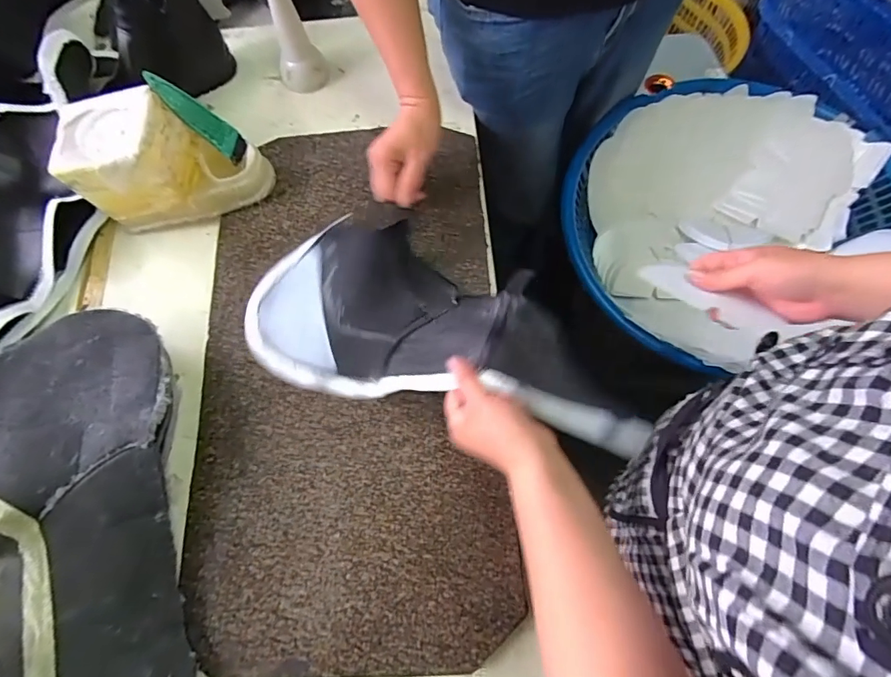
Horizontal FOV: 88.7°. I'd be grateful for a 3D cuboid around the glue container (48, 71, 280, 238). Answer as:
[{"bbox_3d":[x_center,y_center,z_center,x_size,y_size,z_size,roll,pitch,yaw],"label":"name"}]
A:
[{"bbox_3d":[-0.338,-0.224,0.563,0.212,0.124,0.126,-18,71,-3],"label":"glue container"}]

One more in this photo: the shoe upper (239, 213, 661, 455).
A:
[{"bbox_3d":[-0.017,-0.009,0.497,0.429,0.051,0.196,18,71,20],"label":"shoe upper"}]

